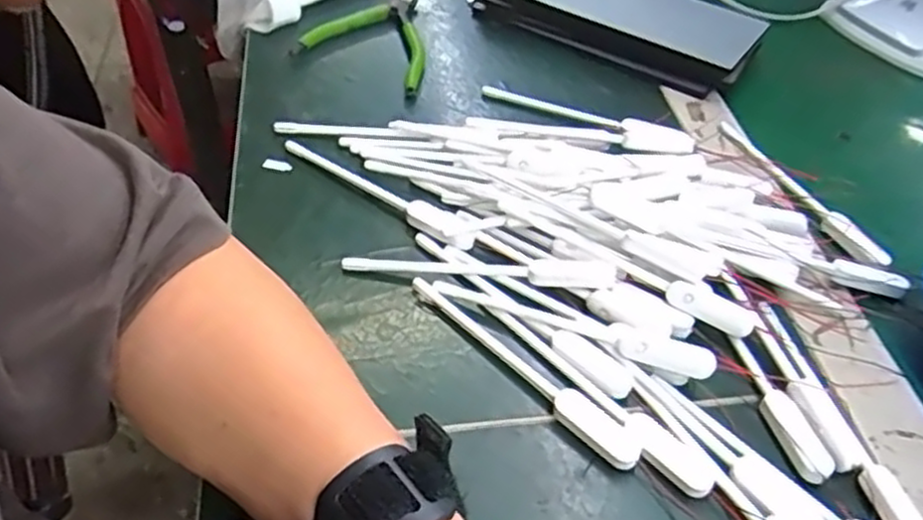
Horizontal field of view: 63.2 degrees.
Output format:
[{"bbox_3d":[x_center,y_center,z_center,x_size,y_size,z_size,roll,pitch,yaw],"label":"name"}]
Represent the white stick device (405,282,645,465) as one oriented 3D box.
[{"bbox_3d":[0.026,0.051,0.366,0.143,0.010,0.016,37,54,27],"label":"white stick device"}]

